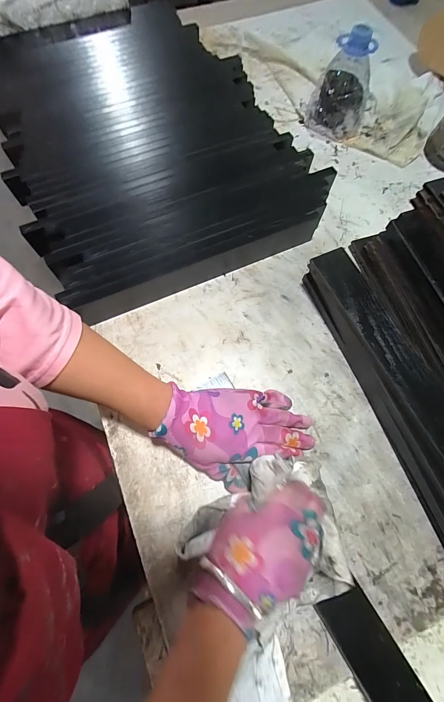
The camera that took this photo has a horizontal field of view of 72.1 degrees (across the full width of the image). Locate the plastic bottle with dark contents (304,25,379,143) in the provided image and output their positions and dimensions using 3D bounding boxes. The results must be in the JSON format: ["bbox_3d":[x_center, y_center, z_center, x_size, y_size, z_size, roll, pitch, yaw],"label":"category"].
[{"bbox_3d":[0.207,-0.444,0.508,0.103,0.122,0.088,18,71,6],"label":"plastic bottle with dark contents"}]

